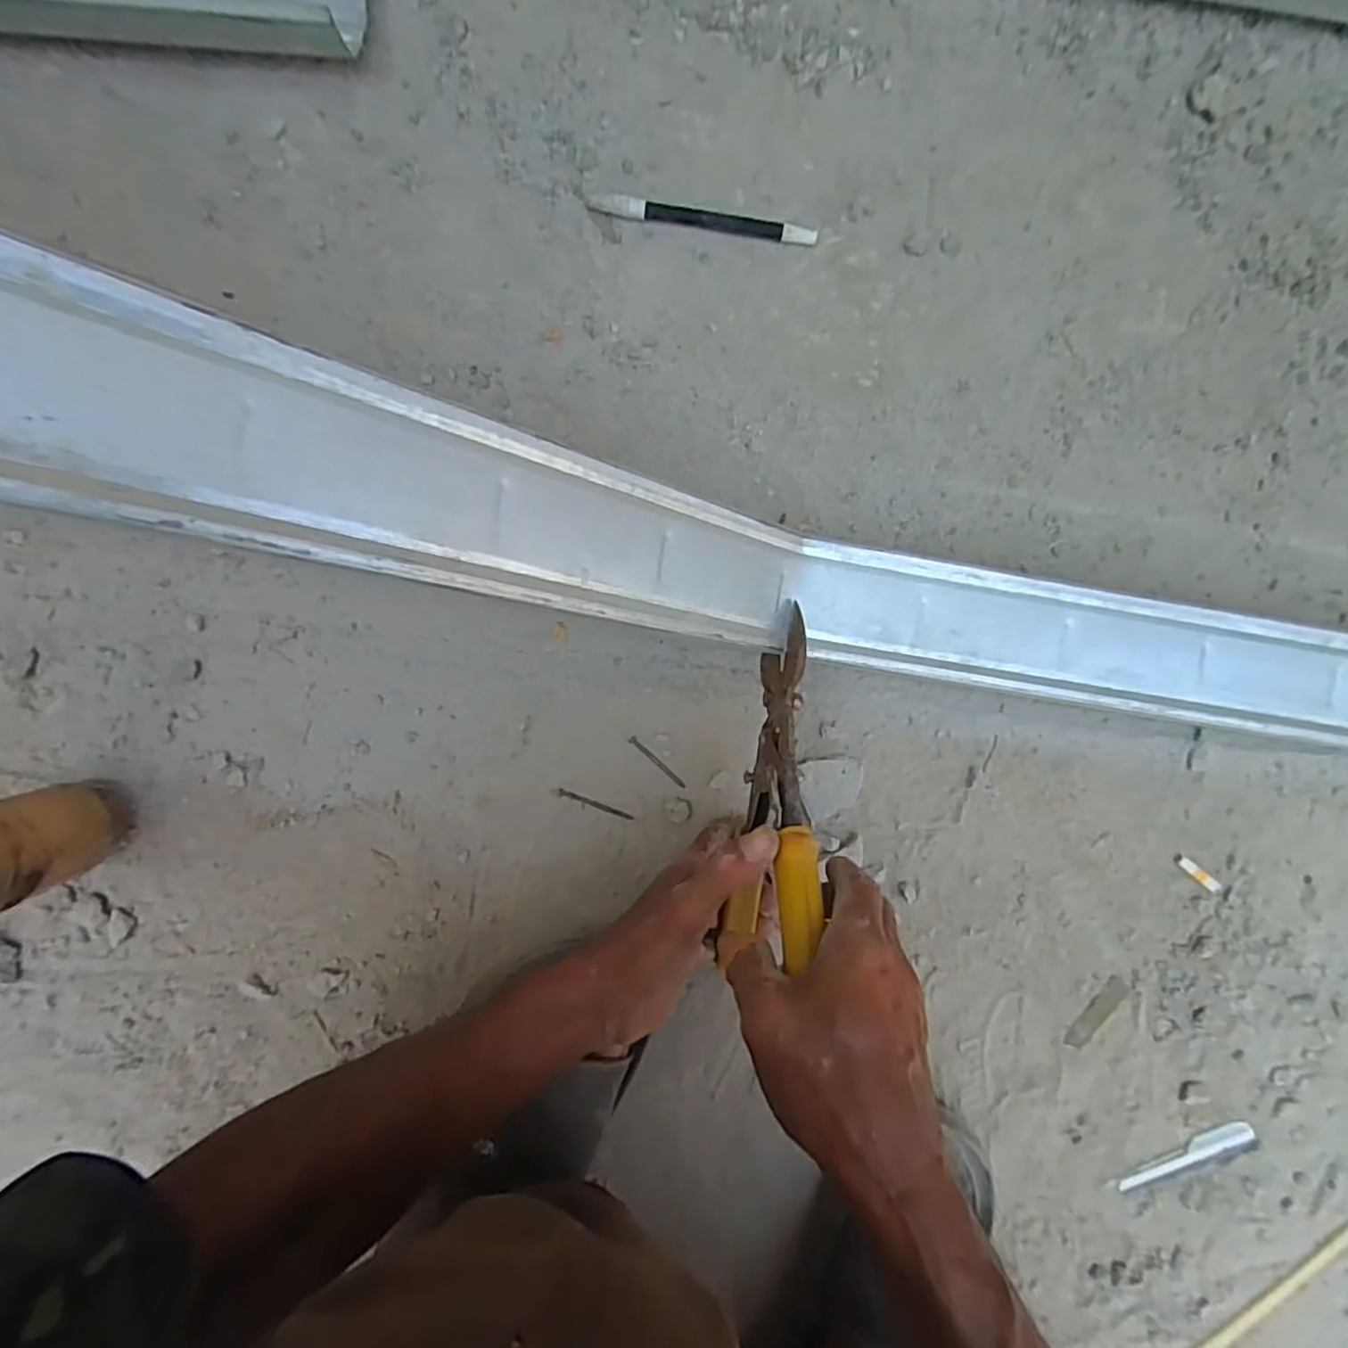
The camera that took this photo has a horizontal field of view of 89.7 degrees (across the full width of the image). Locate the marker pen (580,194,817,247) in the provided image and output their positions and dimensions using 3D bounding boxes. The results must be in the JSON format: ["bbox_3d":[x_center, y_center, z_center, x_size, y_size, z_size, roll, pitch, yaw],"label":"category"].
[{"bbox_3d":[0.019,-0.285,0.424,0.141,0.011,0.012,5,92,-5],"label":"marker pen"}]

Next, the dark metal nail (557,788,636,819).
[{"bbox_3d":[-0.052,0.087,0.450,0.053,0.004,0.005,22,91,-5],"label":"dark metal nail"}]

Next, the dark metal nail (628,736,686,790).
[{"bbox_3d":[-0.011,0.060,0.457,0.049,0.004,0.006,44,89,-5],"label":"dark metal nail"}]

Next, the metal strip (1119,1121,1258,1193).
[{"bbox_3d":[0.369,0.347,0.487,0.103,0.004,0.024,-20,94,-3],"label":"metal strip"}]

